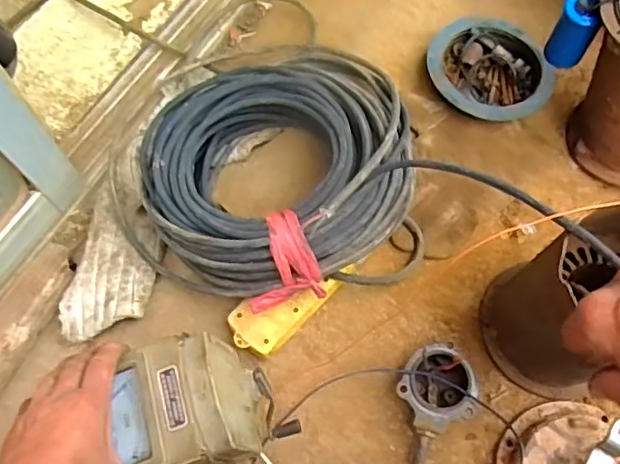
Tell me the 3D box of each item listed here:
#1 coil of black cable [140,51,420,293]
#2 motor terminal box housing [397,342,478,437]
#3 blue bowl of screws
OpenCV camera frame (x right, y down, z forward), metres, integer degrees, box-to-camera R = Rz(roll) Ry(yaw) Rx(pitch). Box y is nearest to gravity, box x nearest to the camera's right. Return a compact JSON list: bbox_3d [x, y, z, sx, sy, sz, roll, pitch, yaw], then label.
[{"bbox_3d":[-0.034,-0.083,0.651,0.282,0.139,0.293,0,67,-1],"label":"coil of black cable"},{"bbox_3d":[0.127,0.156,0.588,0.073,0.044,0.075,0,67,-1],"label":"motor terminal box housing"},{"bbox_3d":[0.220,-0.205,0.737,0.146,0.033,0.144,0,67,-1],"label":"blue bowl of screws"}]

